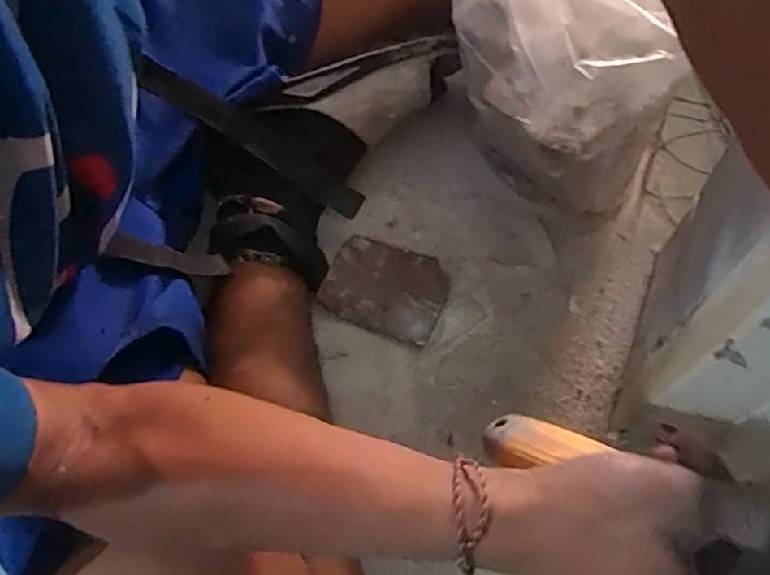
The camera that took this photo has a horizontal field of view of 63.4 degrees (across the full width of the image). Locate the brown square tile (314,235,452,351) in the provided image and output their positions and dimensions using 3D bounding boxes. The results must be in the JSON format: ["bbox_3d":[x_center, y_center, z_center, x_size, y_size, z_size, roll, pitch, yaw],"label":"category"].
[{"bbox_3d":[0.000,0.001,0.516,0.098,0.010,0.076,21,68,12],"label":"brown square tile"}]

